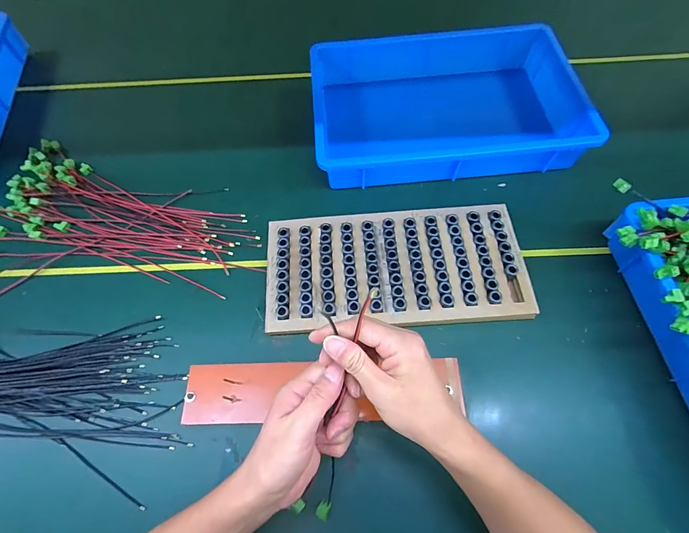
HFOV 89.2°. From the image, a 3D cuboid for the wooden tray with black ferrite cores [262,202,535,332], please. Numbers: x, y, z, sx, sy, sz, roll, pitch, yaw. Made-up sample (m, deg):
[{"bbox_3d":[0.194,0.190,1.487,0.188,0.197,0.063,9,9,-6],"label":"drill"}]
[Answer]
[{"bbox_3d":[0.071,0.001,0.509,0.359,0.032,0.172,-4,65,1],"label":"wooden tray with black ferrite cores"}]

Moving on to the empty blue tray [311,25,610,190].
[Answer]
[{"bbox_3d":[0.166,-0.295,0.622,0.431,0.078,0.311,-4,65,1],"label":"empty blue tray"}]

